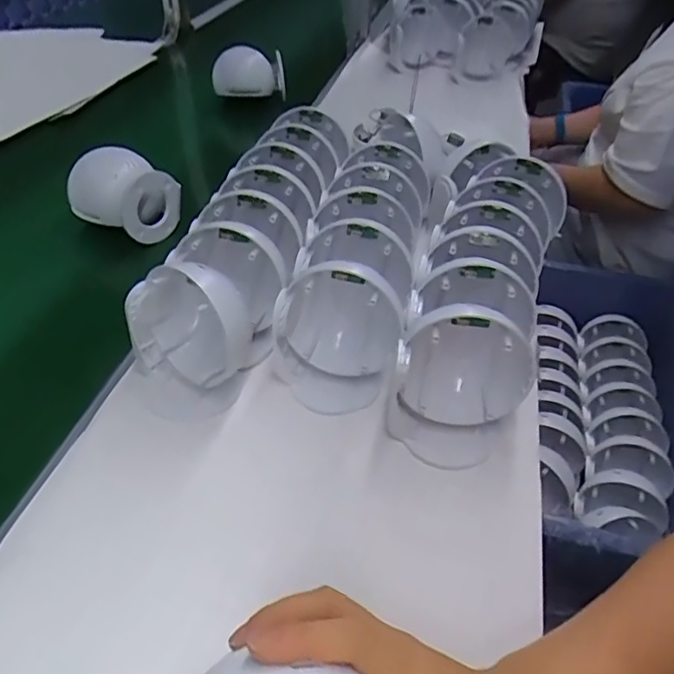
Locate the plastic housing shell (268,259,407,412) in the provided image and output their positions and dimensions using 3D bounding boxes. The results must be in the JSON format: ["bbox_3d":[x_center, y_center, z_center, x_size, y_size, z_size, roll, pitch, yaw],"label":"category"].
[{"bbox_3d":[-0.002,-0.003,0.517,0.108,0.118,0.074,16,43,15],"label":"plastic housing shell"}]

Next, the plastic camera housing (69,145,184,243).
[{"bbox_3d":[-0.255,-0.173,0.705,0.110,0.076,0.078,20,45,19],"label":"plastic camera housing"}]

